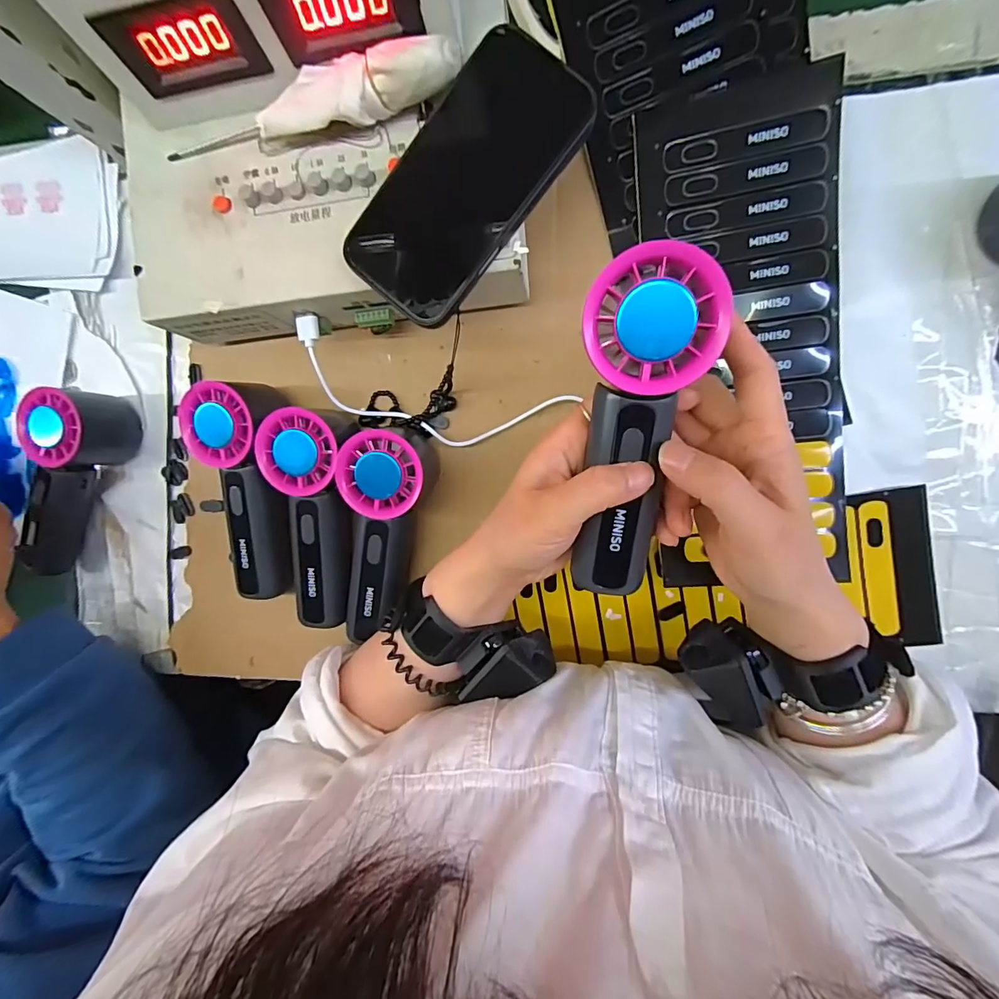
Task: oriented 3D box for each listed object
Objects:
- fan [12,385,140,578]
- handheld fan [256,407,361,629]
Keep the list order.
[{"bbox_3d":[-0.344,-0.012,0.370,0.047,0.053,0.152,29,98,5],"label":"fan"},{"bbox_3d":[-0.125,0.015,0.343,0.062,0.049,0.153,-1,94,9],"label":"handheld fan"}]

